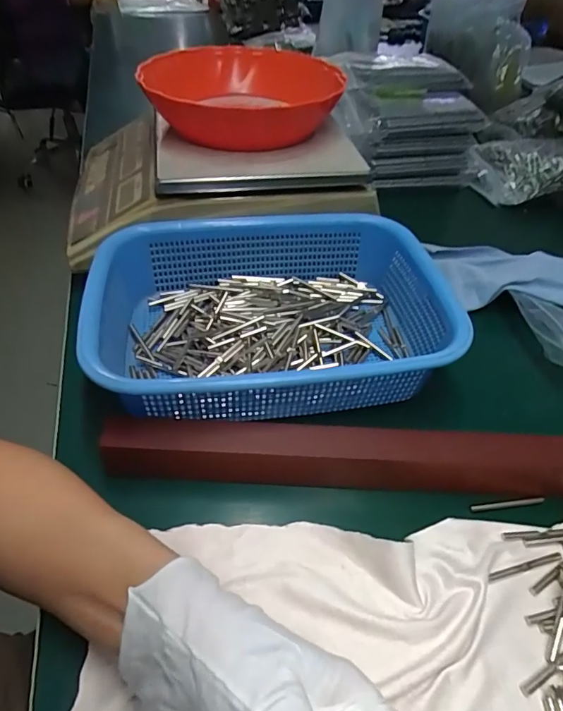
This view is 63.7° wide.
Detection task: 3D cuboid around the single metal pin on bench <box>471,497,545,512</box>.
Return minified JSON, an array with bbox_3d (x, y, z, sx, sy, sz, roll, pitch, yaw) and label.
[{"bbox_3d":[0.157,0.104,0.316,0.053,0.004,0.004,-5,47,-6],"label":"single metal pin on bench"}]

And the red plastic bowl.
[{"bbox_3d":[-0.037,-0.280,0.497,0.200,0.072,0.212,0,47,0],"label":"red plastic bowl"}]

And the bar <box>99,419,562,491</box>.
[{"bbox_3d":[0.077,0.071,0.312,0.382,0.044,0.030,2,47,1],"label":"bar"}]

